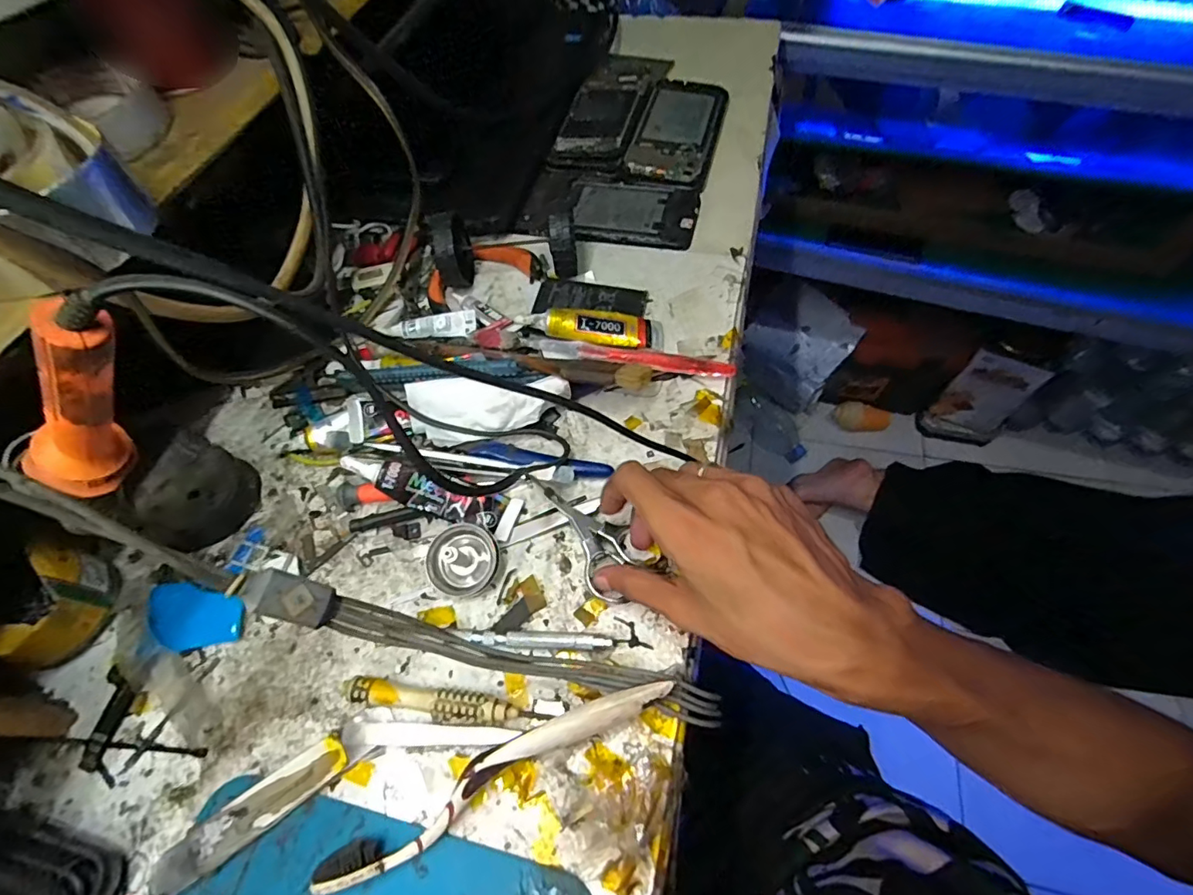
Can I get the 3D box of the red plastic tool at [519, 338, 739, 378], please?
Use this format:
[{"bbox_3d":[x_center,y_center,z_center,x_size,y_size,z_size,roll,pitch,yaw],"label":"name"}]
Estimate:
[{"bbox_3d":[0.021,-0.063,0.378,0.150,0.016,0.015,9,61,9],"label":"red plastic tool"}]

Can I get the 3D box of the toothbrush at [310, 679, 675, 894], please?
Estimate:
[{"bbox_3d":[-0.045,0.153,0.250,0.176,0.024,0.019,-27,62,-11],"label":"toothbrush"}]

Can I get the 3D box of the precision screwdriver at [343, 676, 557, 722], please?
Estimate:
[{"bbox_3d":[-0.077,0.131,0.272,0.104,0.014,0.014,5,60,7],"label":"precision screwdriver"}]

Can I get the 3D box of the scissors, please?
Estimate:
[{"bbox_3d":[-0.009,0.048,0.315,0.038,0.007,0.095,-40,70,-17],"label":"scissors"}]

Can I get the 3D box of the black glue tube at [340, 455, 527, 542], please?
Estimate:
[{"bbox_3d":[-0.100,0.028,0.325,0.107,0.011,0.028,19,62,-3],"label":"black glue tube"}]

